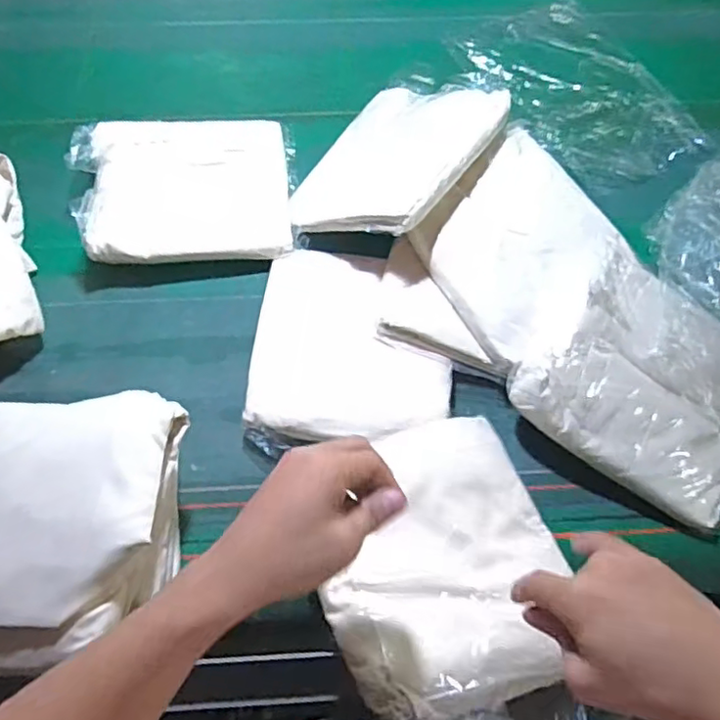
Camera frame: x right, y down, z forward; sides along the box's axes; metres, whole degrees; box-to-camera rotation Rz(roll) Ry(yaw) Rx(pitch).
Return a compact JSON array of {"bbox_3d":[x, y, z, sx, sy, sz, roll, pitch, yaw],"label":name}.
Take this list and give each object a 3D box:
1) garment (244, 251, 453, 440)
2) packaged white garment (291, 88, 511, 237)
[{"bbox_3d":[-0.009,-0.020,0.635,0.195,0.030,0.212,3,65,0],"label":"garment"},{"bbox_3d":[0.035,-0.228,0.698,0.198,0.026,0.230,16,62,41],"label":"packaged white garment"}]

